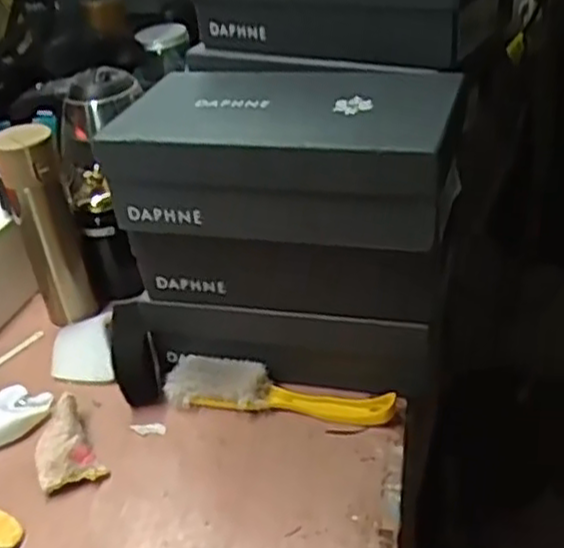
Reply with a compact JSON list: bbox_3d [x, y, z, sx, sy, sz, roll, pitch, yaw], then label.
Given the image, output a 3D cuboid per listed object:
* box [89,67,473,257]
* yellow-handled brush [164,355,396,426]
[{"bbox_3d":[0.010,-0.117,0.701,0.291,0.099,0.181,6,36,19],"label":"box"},{"bbox_3d":[-0.005,0.115,0.757,0.232,0.029,0.047,6,36,18],"label":"yellow-handled brush"}]

